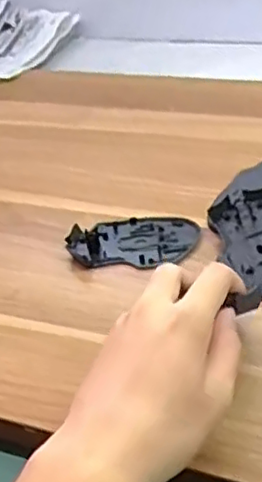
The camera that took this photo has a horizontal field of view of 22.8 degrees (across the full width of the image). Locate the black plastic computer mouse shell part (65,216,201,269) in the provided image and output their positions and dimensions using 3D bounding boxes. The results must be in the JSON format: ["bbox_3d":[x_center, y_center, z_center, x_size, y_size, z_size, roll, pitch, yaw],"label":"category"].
[{"bbox_3d":[0.003,-0.003,0.588,0.113,0.015,0.069,-2,36,8],"label":"black plastic computer mouse shell part"}]

